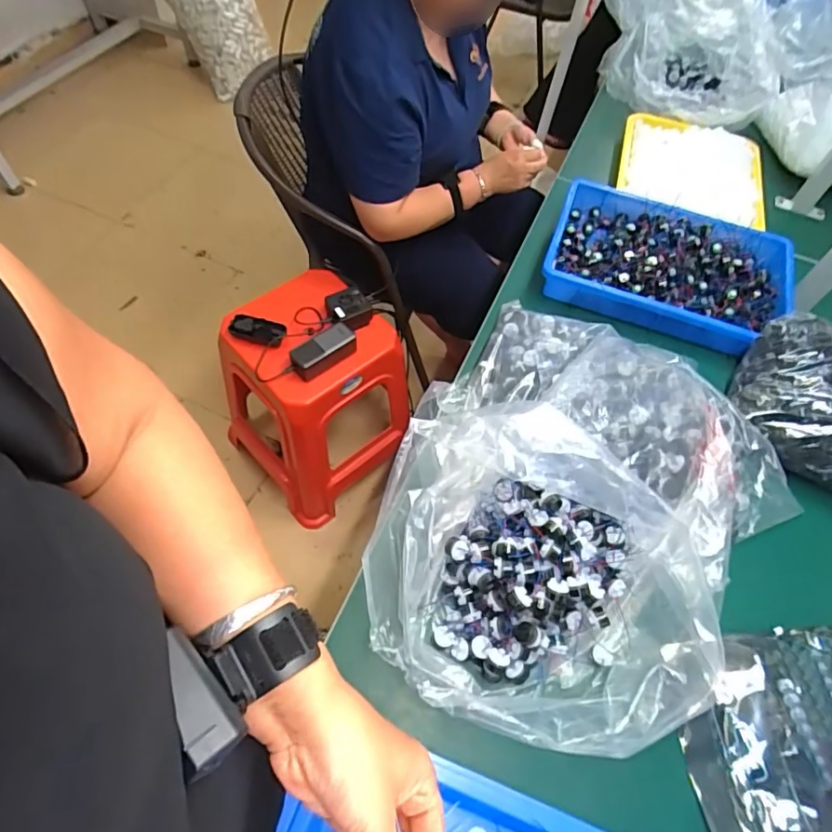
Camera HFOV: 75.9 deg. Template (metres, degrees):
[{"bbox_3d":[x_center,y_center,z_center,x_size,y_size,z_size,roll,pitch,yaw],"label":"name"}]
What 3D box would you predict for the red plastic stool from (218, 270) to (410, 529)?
[{"bbox_3d":[-0.239,-0.043,1.278,0.348,0.497,0.351,-35,68,-22],"label":"red plastic stool"}]

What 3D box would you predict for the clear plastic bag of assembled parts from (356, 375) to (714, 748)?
[{"bbox_3d":[0.125,0.162,0.514,0.350,0.171,0.252,23,60,9],"label":"clear plastic bag of assembled parts"}]

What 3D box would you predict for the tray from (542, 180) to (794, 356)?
[{"bbox_3d":[0.405,-0.245,0.856,0.374,0.059,0.262,22,60,9],"label":"tray"}]

